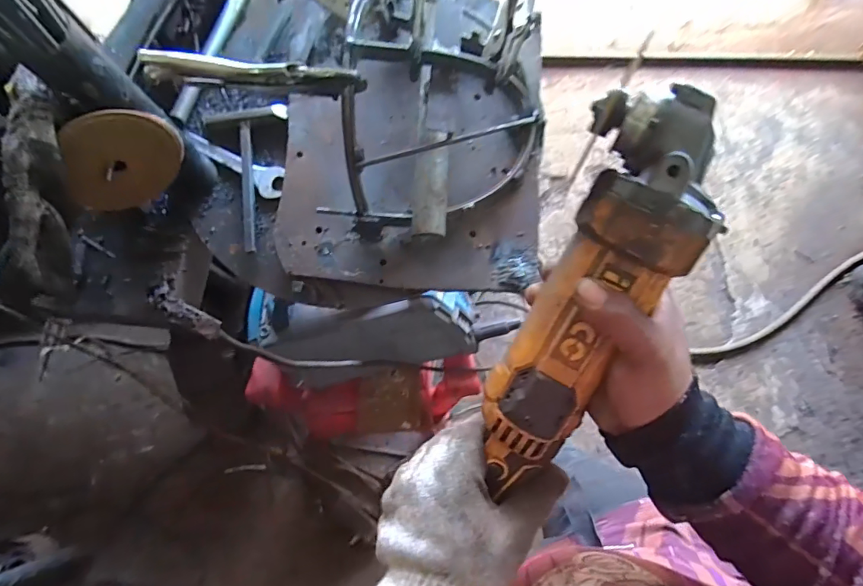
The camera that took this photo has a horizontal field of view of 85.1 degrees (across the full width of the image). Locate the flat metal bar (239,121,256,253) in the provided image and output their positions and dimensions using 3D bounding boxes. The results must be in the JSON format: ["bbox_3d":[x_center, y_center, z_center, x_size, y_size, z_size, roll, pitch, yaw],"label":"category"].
[{"bbox_3d":[-0.210,-0.123,0.536,0.013,0.011,0.161,-9,77,3],"label":"flat metal bar"}]

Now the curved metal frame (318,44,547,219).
[{"bbox_3d":[0.006,-0.156,0.460,0.229,0.126,0.140,-10,77,3],"label":"curved metal frame"}]

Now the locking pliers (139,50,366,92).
[{"bbox_3d":[-0.149,-0.186,0.397,0.174,0.042,0.015,1,78,5],"label":"locking pliers"}]

